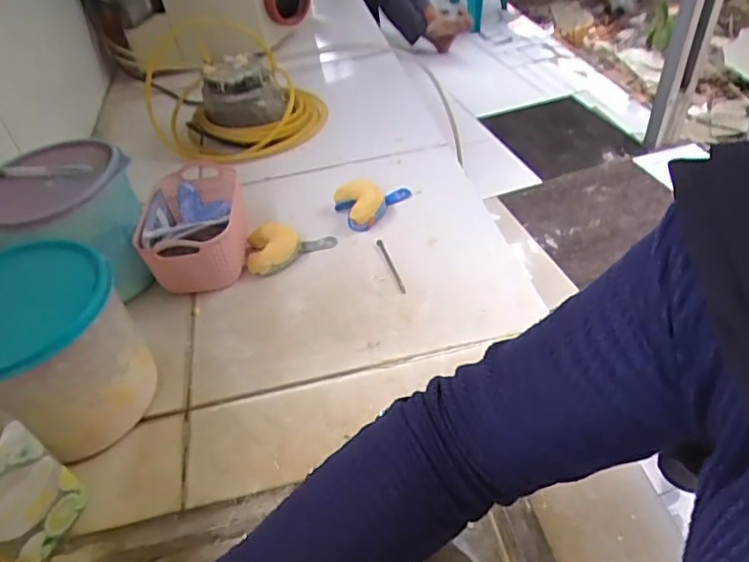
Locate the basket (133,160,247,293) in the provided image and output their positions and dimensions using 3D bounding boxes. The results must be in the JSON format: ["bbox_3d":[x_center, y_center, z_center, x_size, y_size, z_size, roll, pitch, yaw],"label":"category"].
[{"bbox_3d":[-0.235,-0.074,0.731,0.112,0.086,0.199,-11,43,-4],"label":"basket"}]

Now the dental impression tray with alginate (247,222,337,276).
[{"bbox_3d":[-0.107,-0.044,0.709,0.112,0.035,0.066,-6,43,1],"label":"dental impression tray with alginate"}]

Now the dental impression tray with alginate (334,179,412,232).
[{"bbox_3d":[0.004,-0.111,0.769,0.107,0.033,0.074,-20,45,-13],"label":"dental impression tray with alginate"}]

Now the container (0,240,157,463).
[{"bbox_3d":[-0.310,0.073,0.535,0.149,0.155,0.161,28,54,32],"label":"container"}]

